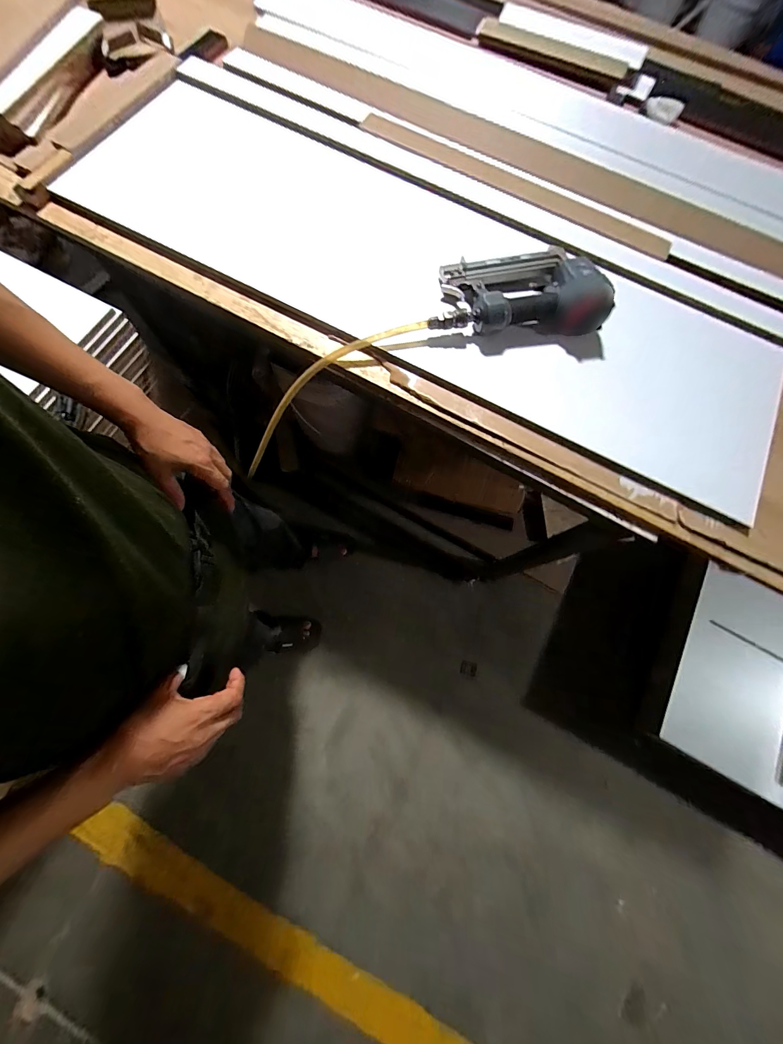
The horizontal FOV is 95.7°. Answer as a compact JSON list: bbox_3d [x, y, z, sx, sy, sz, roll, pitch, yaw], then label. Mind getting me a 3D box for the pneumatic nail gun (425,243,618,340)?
[{"bbox_3d":[0.196,-0.372,0.555,0.262,0.063,0.147,-1,75,-4],"label":"pneumatic nail gun"}]

